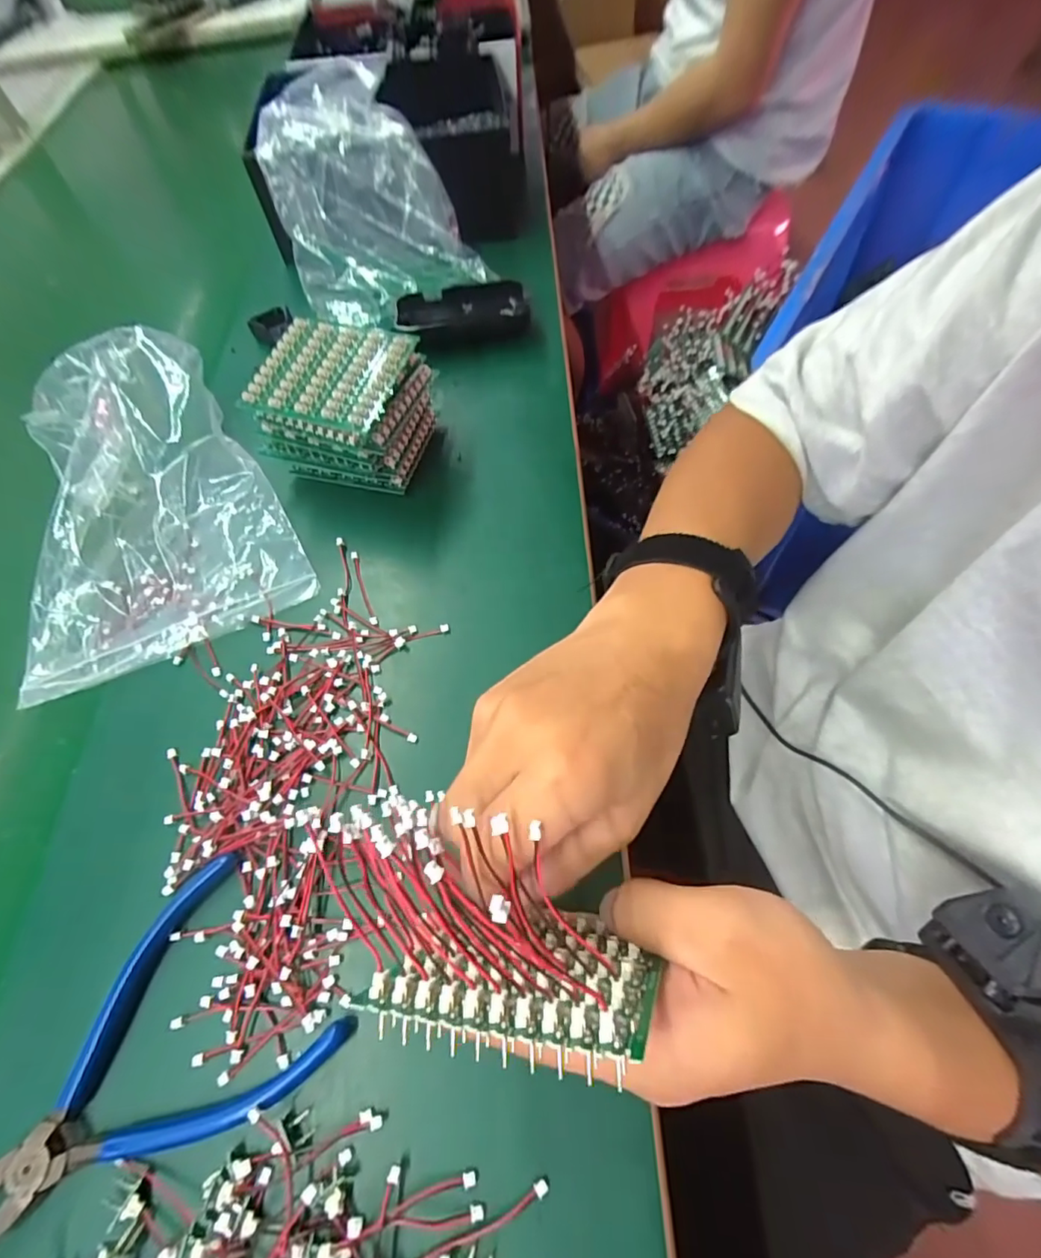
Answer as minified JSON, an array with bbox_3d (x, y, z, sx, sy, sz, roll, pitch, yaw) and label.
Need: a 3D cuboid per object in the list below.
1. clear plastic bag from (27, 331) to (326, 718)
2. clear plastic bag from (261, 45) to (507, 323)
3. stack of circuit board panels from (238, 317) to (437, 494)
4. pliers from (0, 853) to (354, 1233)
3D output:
[{"bbox_3d":[-0.257,-0.089,0.338,0.172,0.062,0.221,-26,65,-12],"label":"clear plastic bag"},{"bbox_3d":[-0.138,-0.375,0.458,0.148,0.110,0.190,-25,63,-11],"label":"clear plastic bag"},{"bbox_3d":[-0.115,-0.145,0.359,0.087,0.078,0.085,19,64,11],"label":"stack of circuit board panels"},{"bbox_3d":[-0.159,0.184,0.226,0.134,0.009,0.103,-40,68,-18],"label":"pliers"}]

